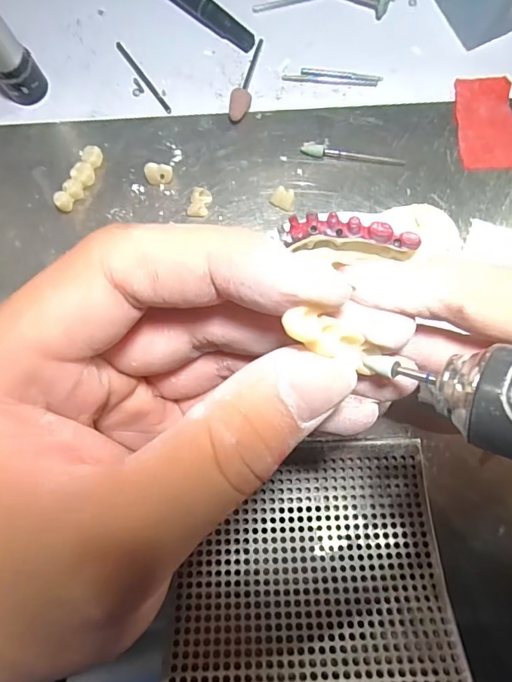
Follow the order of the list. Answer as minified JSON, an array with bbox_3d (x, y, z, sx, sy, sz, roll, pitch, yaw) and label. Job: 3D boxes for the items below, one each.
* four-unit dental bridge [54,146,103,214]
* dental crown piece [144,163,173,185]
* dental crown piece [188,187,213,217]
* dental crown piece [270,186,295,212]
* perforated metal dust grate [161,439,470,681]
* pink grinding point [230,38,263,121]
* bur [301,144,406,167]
[{"bbox_3d":[-0.079,-0.073,0.205,0.009,0.010,0.033,27,84,5],"label":"four-unit dental bridge"},{"bbox_3d":[-0.043,-0.074,0.204,0.012,0.009,0.007,4,82,3],"label":"dental crown piece"},{"bbox_3d":[-0.025,-0.061,0.203,0.008,0.006,0.013,18,83,4],"label":"dental crown piece"},{"bbox_3d":[0.012,-0.063,0.202,0.010,0.006,0.008,18,83,4],"label":"dental crown piece"},{"bbox_3d":[0.019,0.090,0.153,0.100,0.065,0.090,-3,83,1],"label":"perforated metal dust grate"},{"bbox_3d":[-0.004,-0.122,0.211,0.008,0.007,0.044,15,83,4],"label":"pink grinding point"},{"bbox_3d":[0.044,-0.084,0.205,0.046,0.004,0.006,5,82,3],"label":"bur"}]

